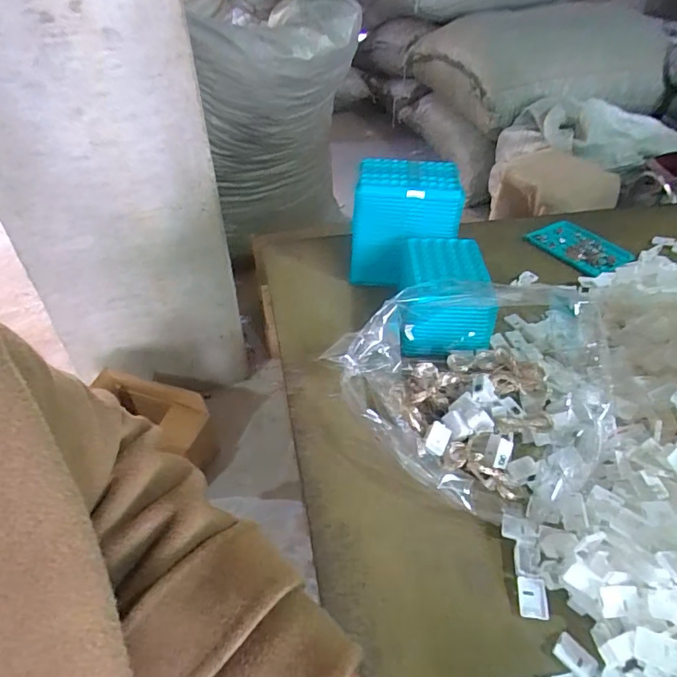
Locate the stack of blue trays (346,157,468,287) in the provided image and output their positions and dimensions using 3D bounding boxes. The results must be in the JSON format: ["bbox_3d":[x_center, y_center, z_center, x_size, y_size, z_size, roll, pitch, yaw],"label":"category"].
[{"bbox_3d":[0.083,-0.144,0.624,0.130,0.139,0.079,3,42,2],"label":"stack of blue trays"}]

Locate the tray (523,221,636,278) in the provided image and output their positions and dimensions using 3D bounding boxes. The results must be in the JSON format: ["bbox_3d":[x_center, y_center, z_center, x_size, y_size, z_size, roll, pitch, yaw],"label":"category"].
[{"bbox_3d":[0.354,-0.137,0.718,0.081,0.013,0.128,-24,48,-24],"label":"tray"}]

